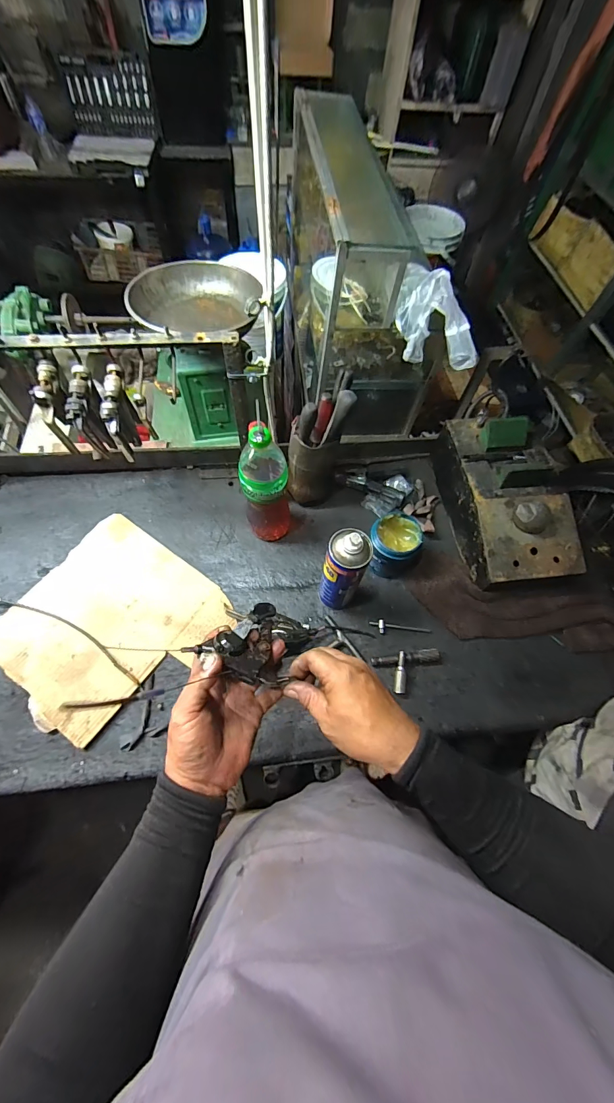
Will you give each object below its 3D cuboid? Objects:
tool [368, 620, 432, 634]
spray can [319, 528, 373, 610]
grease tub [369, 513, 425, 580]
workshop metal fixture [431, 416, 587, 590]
[{"bbox_3d":[0.171,0.138,0.694,0.110,0.012,0.023,2,65,-2],"label":"tool"},{"bbox_3d":[0.056,0.037,0.624,0.061,0.229,0.060,2,63,-4],"label":"spray can"},{"bbox_3d":[0.164,-0.007,0.717,0.092,0.099,0.093,2,63,-4],"label":"grease tub"},{"bbox_3d":[0.389,-0.106,0.747,0.178,0.139,0.338,-5,64,-7],"label":"workshop metal fixture"}]

